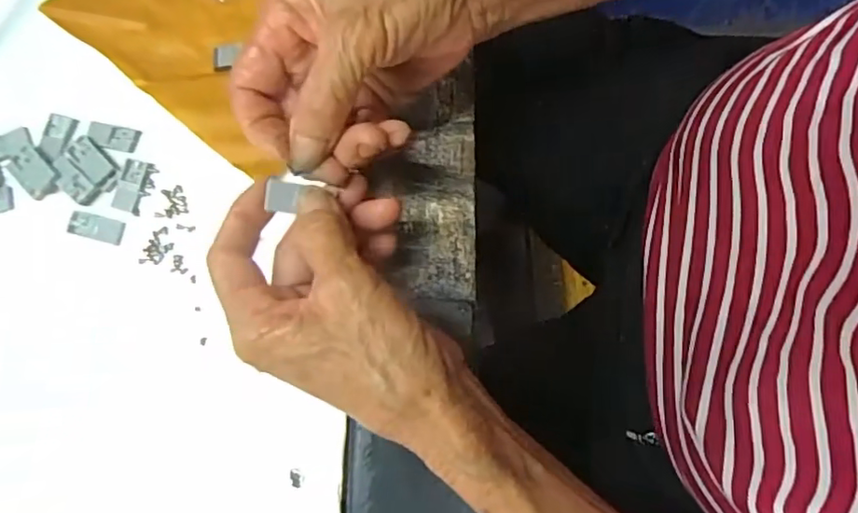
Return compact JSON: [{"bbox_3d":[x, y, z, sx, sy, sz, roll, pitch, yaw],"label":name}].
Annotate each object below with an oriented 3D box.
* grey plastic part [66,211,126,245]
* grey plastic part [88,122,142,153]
[{"bbox_3d":[-0.174,-0.016,0.302,0.029,0.004,0.012,15,79,4],"label":"grey plastic part"},{"bbox_3d":[-0.171,-0.065,0.317,0.026,0.005,0.013,10,79,3],"label":"grey plastic part"}]

